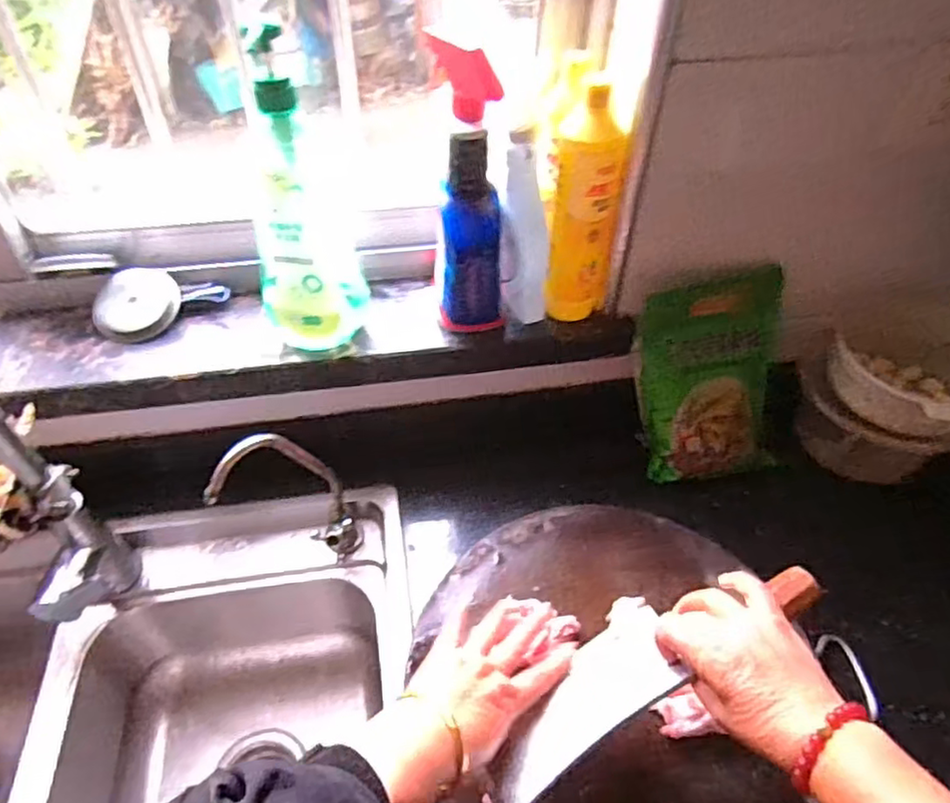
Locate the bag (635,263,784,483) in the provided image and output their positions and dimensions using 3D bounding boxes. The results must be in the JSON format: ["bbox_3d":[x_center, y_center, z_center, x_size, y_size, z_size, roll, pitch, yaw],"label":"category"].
[{"bbox_3d":[0.275,-0.026,0.749,0.170,0.226,0.040,-10,9,-9],"label":"bag"}]

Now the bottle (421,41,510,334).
[{"bbox_3d":[-0.007,-0.198,0.637,0.078,0.259,0.094,1,47,0],"label":"bottle"}]

